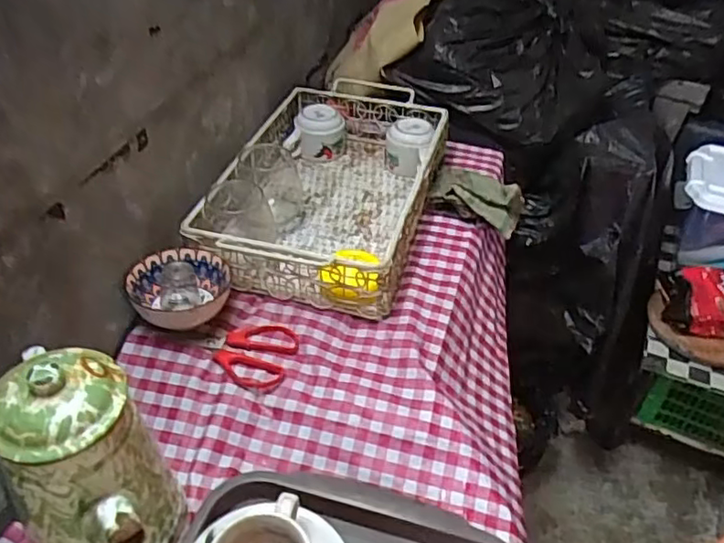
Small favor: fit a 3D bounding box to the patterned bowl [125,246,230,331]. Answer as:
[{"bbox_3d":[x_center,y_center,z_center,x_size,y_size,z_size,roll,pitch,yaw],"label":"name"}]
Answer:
[{"bbox_3d":[-0.199,0.022,0.683,0.104,0.069,0.087,-10,42,-15],"label":"patterned bowl"}]

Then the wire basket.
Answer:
[{"bbox_3d":[-0.040,-0.115,0.827,0.243,0.108,0.387,11,41,9],"label":"wire basket"}]

